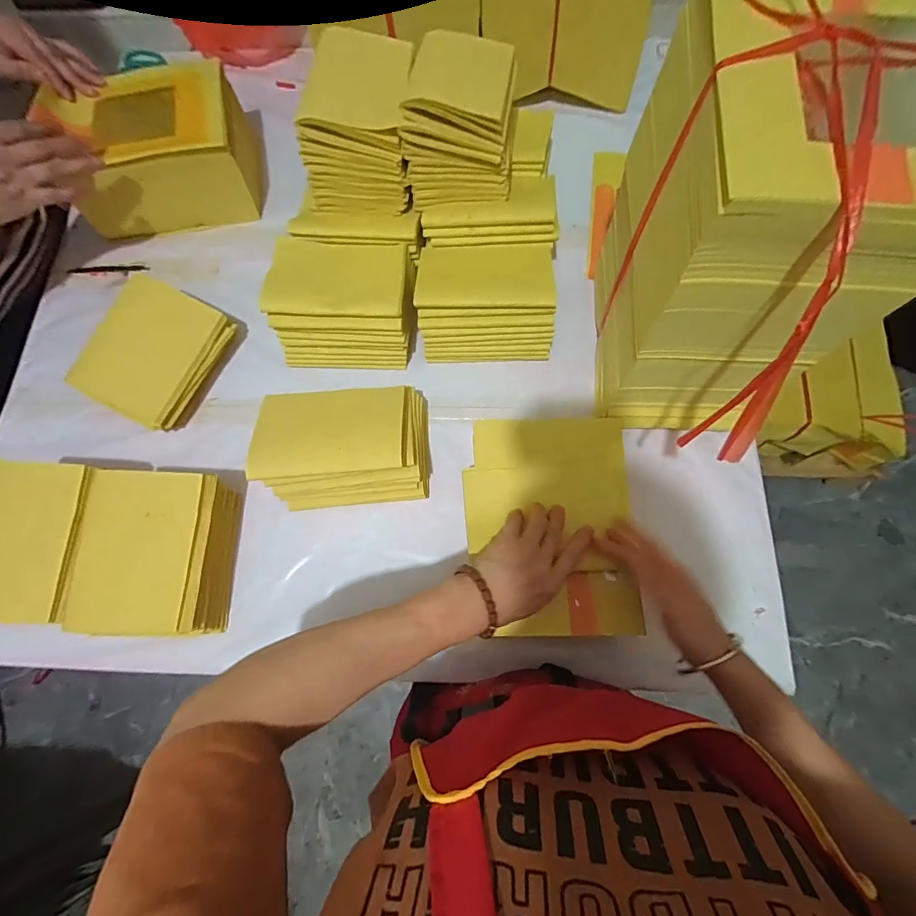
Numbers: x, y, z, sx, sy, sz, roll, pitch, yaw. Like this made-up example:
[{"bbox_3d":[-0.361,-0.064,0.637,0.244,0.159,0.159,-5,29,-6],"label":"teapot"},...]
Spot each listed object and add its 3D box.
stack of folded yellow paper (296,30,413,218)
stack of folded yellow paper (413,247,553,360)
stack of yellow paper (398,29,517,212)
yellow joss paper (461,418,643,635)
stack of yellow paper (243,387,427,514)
[{"bbox_3d":[-0.114,-0.401,0.521,0.121,0.096,0.166,6,74,4],"label":"stack of folded yellow paper"},{"bbox_3d":[0.032,-0.185,0.523,0.158,0.102,0.097,-2,74,1],"label":"stack of folded yellow paper"},{"bbox_3d":[0.001,-0.403,0.512,0.116,0.102,0.169,1,74,2],"label":"stack of yellow paper"},{"bbox_3d":[0.094,0.065,0.453,0.169,0.028,0.225,-1,74,1],"label":"yellow joss paper"},{"bbox_3d":[-0.125,-0.011,0.494,0.178,0.102,0.128,-7,73,0],"label":"stack of yellow paper"}]

